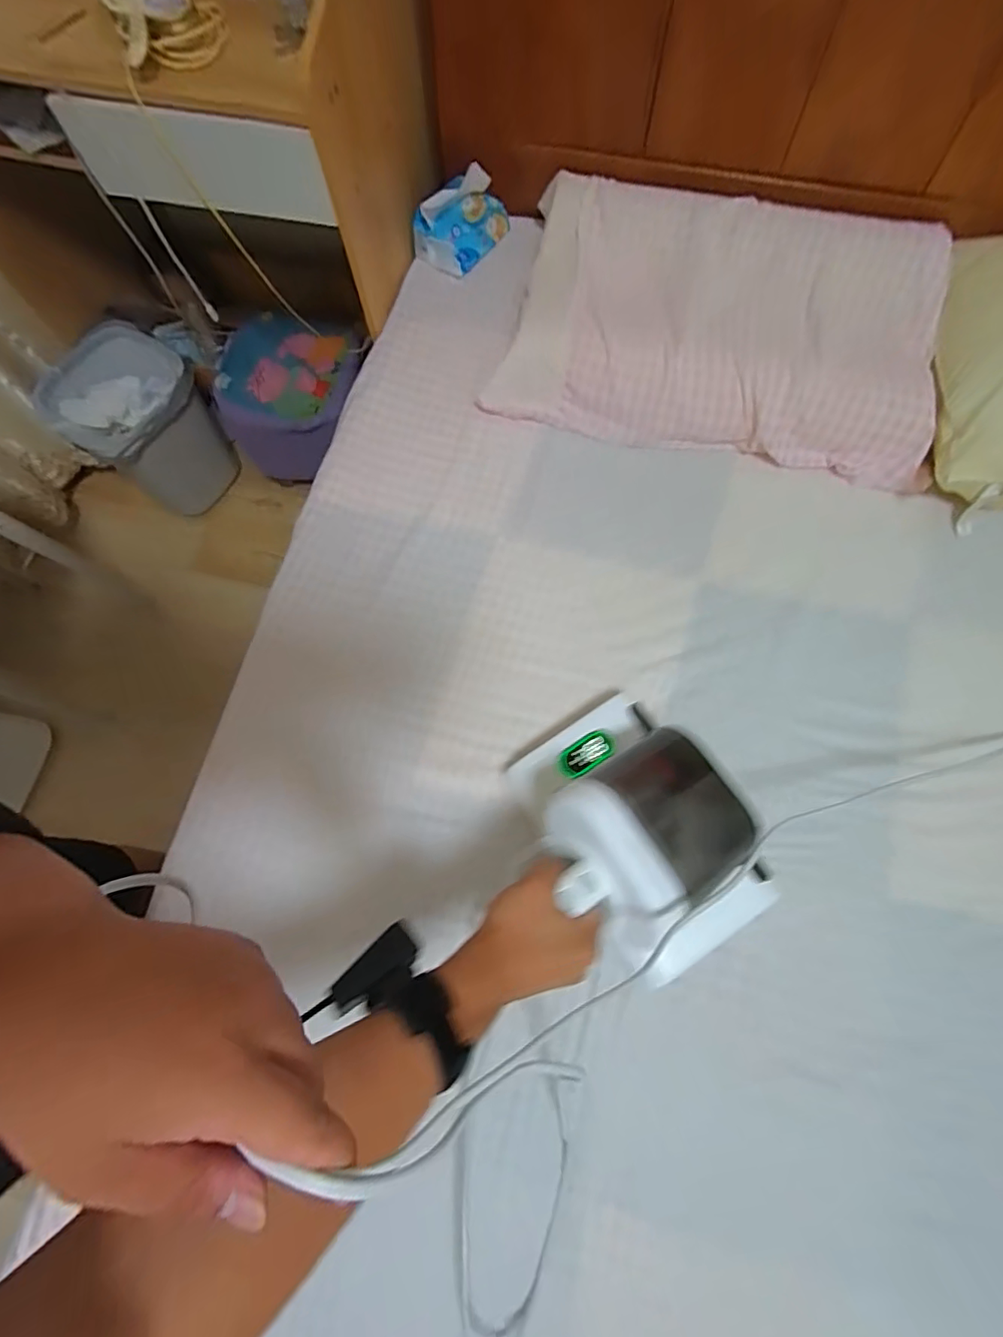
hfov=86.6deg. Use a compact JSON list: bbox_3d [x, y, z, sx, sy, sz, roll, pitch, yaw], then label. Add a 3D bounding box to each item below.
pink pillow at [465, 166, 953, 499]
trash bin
[{"bbox_3d":[0.304,-0.488,0.761,0.586,0.116,0.353,12,74,6],"label":"pink pillow"},{"bbox_3d":[-0.775,-0.534,1.196,0.281,0.283,0.294,-43,76,-10],"label":"trash bin"}]

